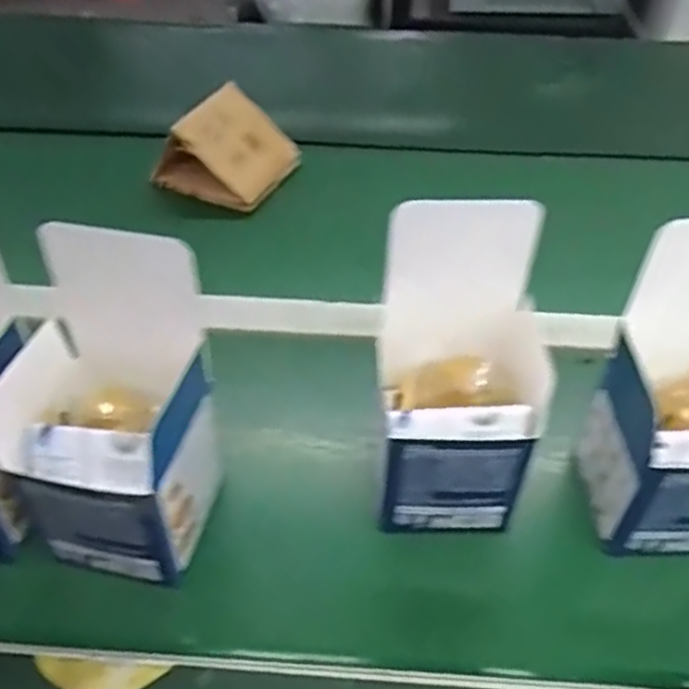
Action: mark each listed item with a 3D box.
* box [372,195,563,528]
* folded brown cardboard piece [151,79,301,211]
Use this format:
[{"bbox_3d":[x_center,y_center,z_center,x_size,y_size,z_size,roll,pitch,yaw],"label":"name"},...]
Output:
[{"bbox_3d":[0.066,0.025,0.413,0.096,0.186,0.091,0,44,0],"label":"box"},{"bbox_3d":[-0.111,-0.196,0.710,0.105,0.072,0.115,18,47,17],"label":"folded brown cardboard piece"}]

